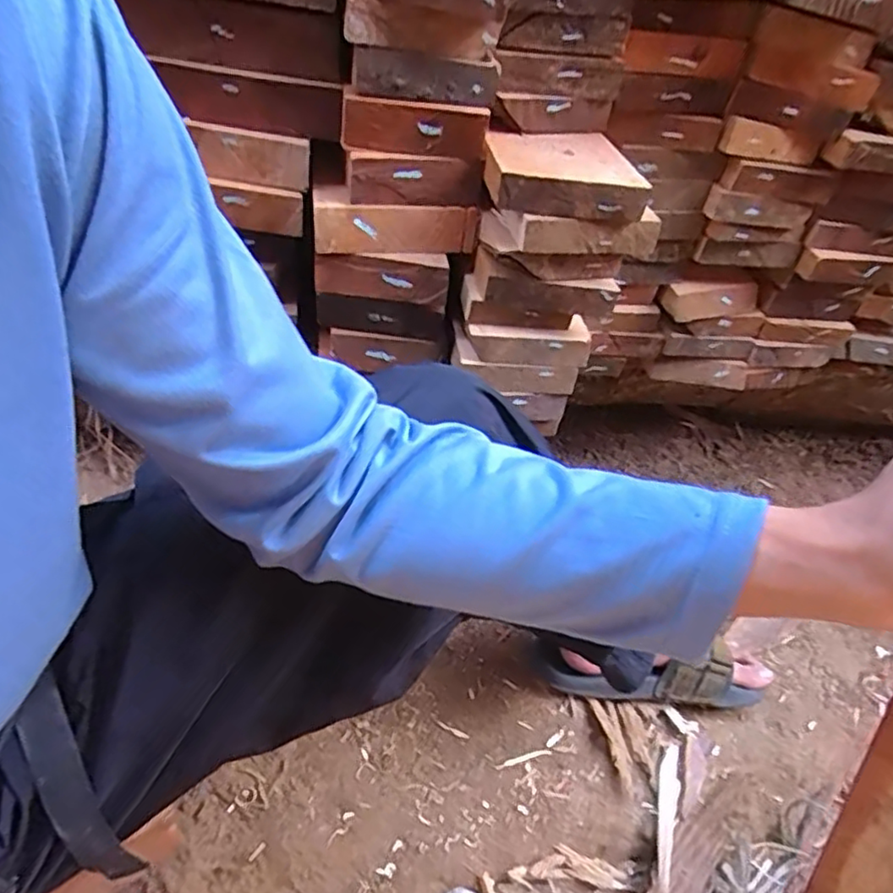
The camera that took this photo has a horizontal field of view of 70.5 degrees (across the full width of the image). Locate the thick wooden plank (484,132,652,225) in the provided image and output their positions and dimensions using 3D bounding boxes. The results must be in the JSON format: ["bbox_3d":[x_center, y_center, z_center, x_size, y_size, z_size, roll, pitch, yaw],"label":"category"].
[{"bbox_3d":[0.096,-0.241,0.548,0.124,0.036,0.122,0,44,-4],"label":"thick wooden plank"}]

